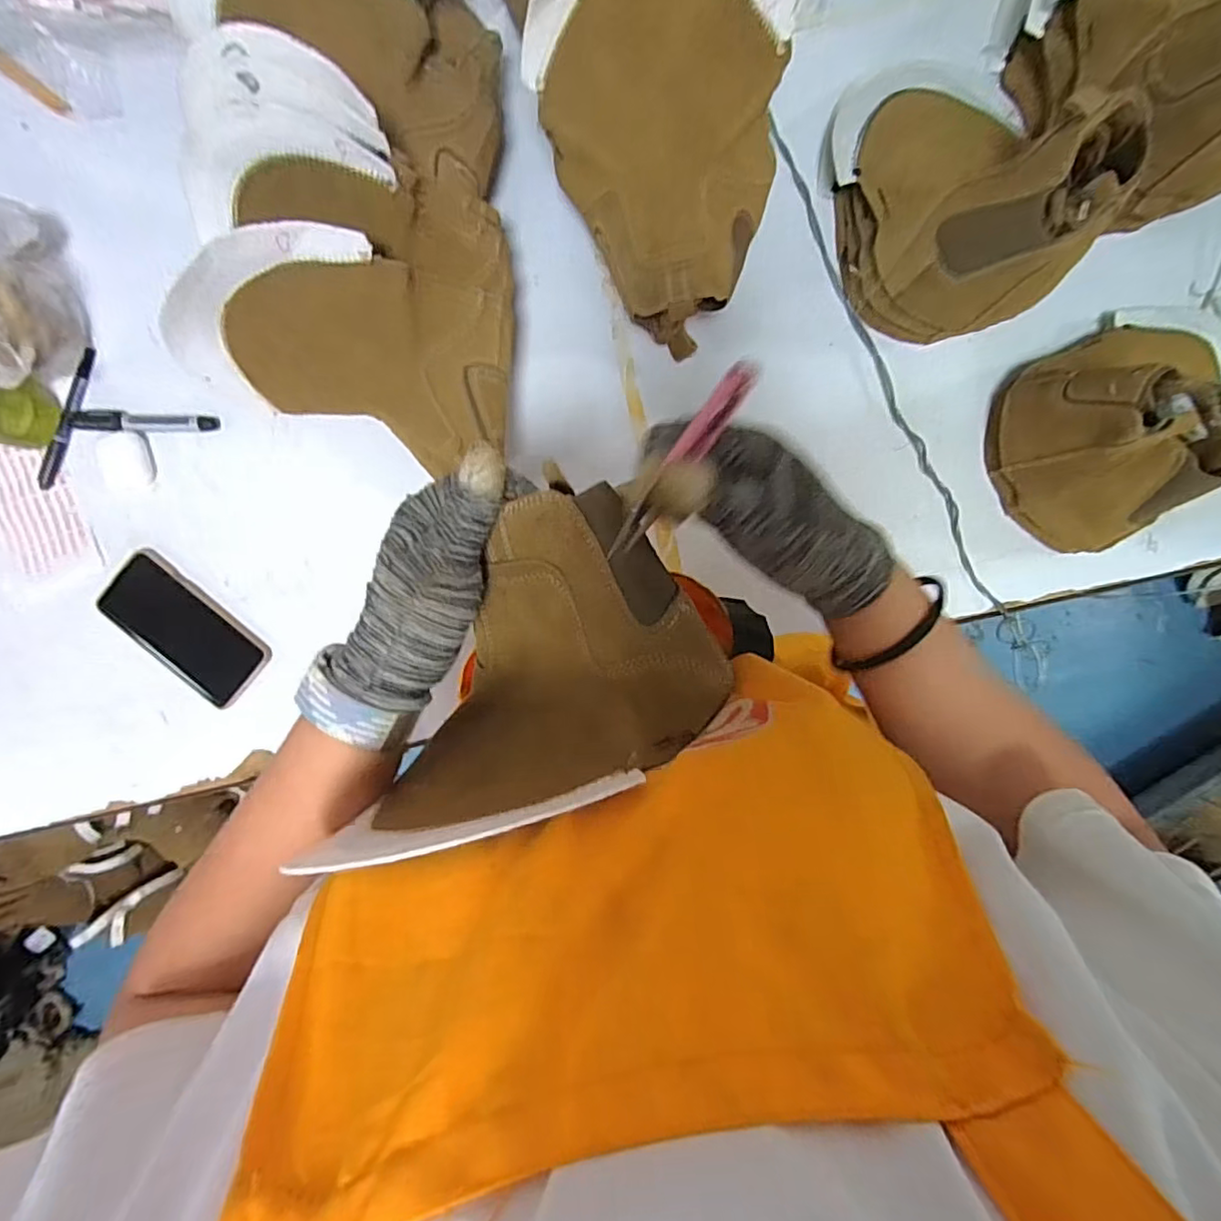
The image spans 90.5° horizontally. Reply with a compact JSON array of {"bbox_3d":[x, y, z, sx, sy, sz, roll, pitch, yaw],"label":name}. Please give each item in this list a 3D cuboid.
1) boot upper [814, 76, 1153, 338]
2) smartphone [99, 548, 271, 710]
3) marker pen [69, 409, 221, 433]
[{"bbox_3d":[0.279,-0.364,0.474,0.169,0.189,0.251,-1,95,1],"label":"boot upper"},{"bbox_3d":[-0.416,0.019,0.592,0.164,0.016,0.083,37,94,-2],"label":"smartphone"},{"bbox_3d":[-0.450,-0.180,0.578,0.140,0.015,0.018,3,95,1],"label":"marker pen"}]

